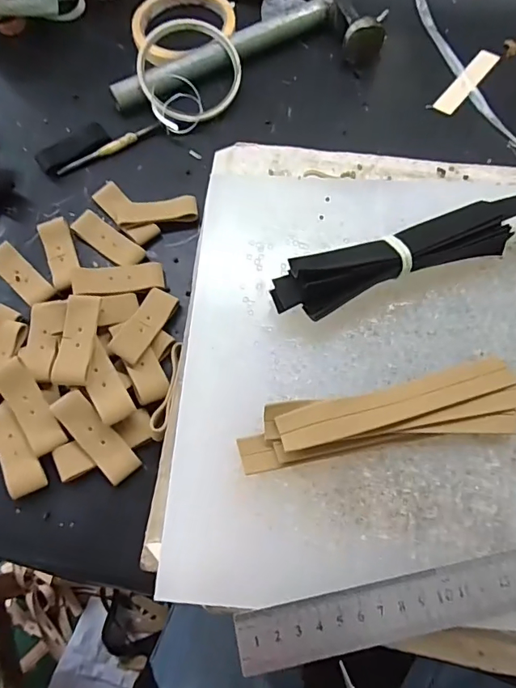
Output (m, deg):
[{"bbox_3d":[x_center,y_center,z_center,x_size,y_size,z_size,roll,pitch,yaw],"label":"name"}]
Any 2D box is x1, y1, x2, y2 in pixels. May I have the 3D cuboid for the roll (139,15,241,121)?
[{"bbox_3d":[-0.060,-0.230,0.396,0.090,0.012,0.089,1,82,-8],"label":"roll"}]

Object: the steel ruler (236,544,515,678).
[{"bbox_3d":[0.149,0.107,0.228,0.316,0.005,0.027,-12,68,-3],"label":"steel ruler"}]

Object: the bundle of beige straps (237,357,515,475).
[{"bbox_3d":[0.066,0.039,0.250,0.150,0.018,0.034,-11,68,-3],"label":"bundle of beige straps"}]

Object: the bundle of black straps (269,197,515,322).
[{"bbox_3d":[0.087,-0.051,0.278,0.161,0.031,0.031,-19,69,-6],"label":"bundle of black straps"}]

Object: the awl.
[{"bbox_3d":[-0.123,-0.161,0.389,0.089,0.008,0.009,-29,70,-9],"label":"awl"}]

